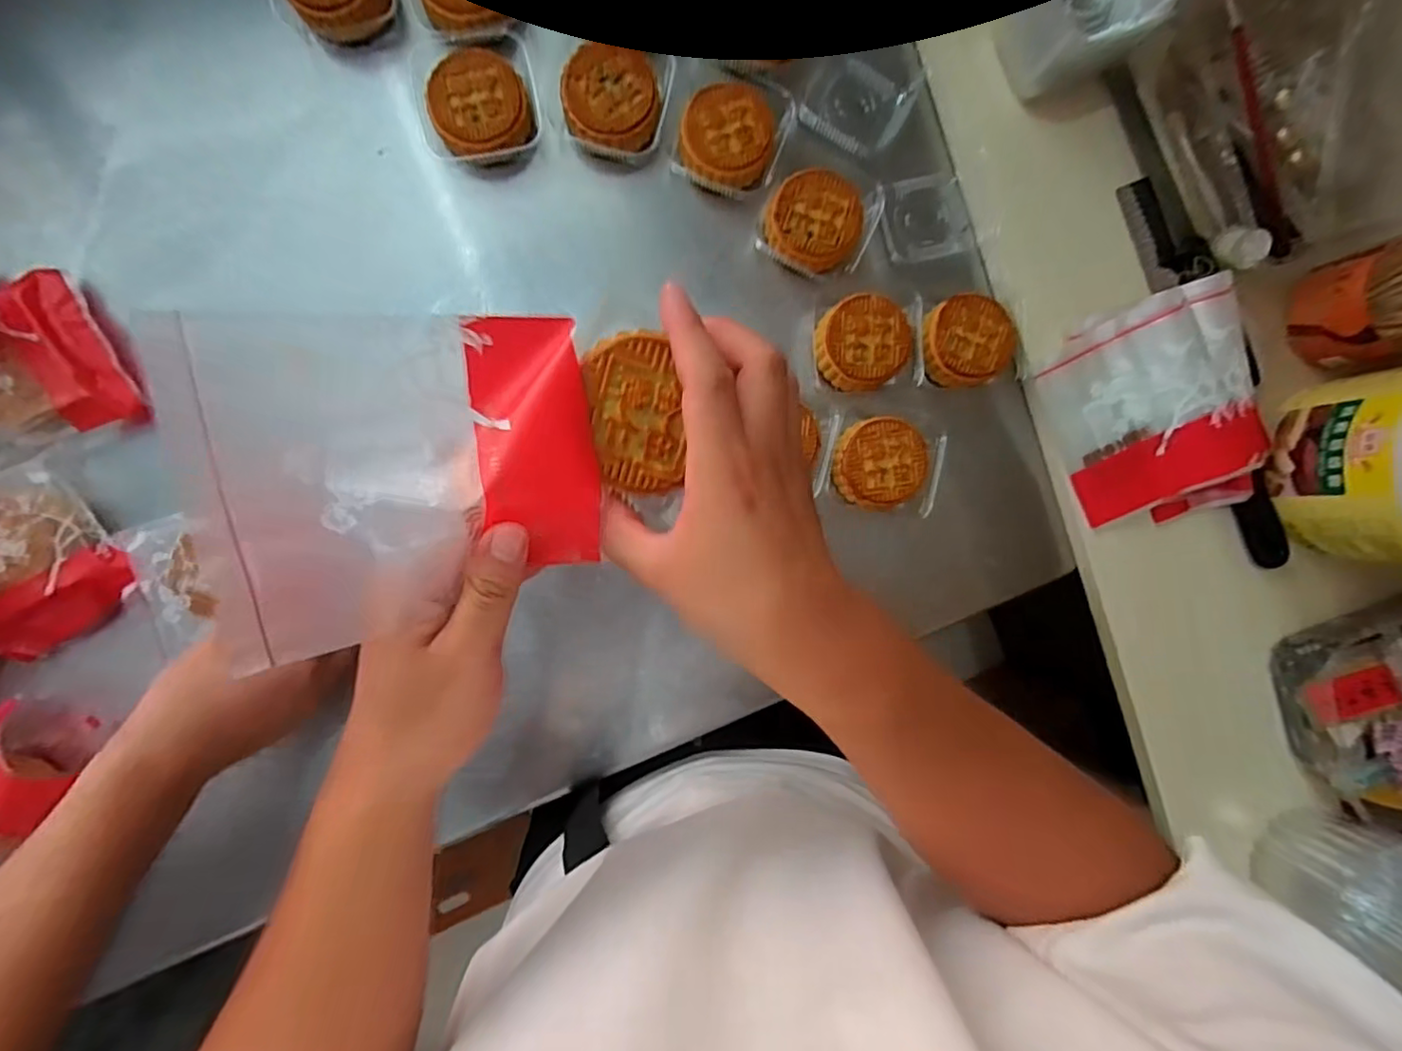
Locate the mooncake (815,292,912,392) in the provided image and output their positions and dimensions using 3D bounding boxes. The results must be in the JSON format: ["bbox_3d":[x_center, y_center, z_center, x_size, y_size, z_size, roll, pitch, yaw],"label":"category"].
[{"bbox_3d":[0.119,-0.136,0.444,0.065,0.027,0.066,0,92,-6],"label":"mooncake"}]

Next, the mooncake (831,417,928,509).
[{"bbox_3d":[0.132,-0.047,0.451,0.065,0.031,0.064,0,92,-6],"label":"mooncake"}]

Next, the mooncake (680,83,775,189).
[{"bbox_3d":[0.018,-0.280,0.435,0.064,0.031,0.061,6,91,-6],"label":"mooncake"}]

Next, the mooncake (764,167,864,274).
[{"bbox_3d":[0.083,-0.224,0.442,0.067,0.025,0.066,0,92,-6],"label":"mooncake"}]

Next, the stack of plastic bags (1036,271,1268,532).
[{"bbox_3d":[0.345,-0.084,0.454,0.135,0.016,0.166,-18,100,13],"label":"stack of plastic bags"}]

